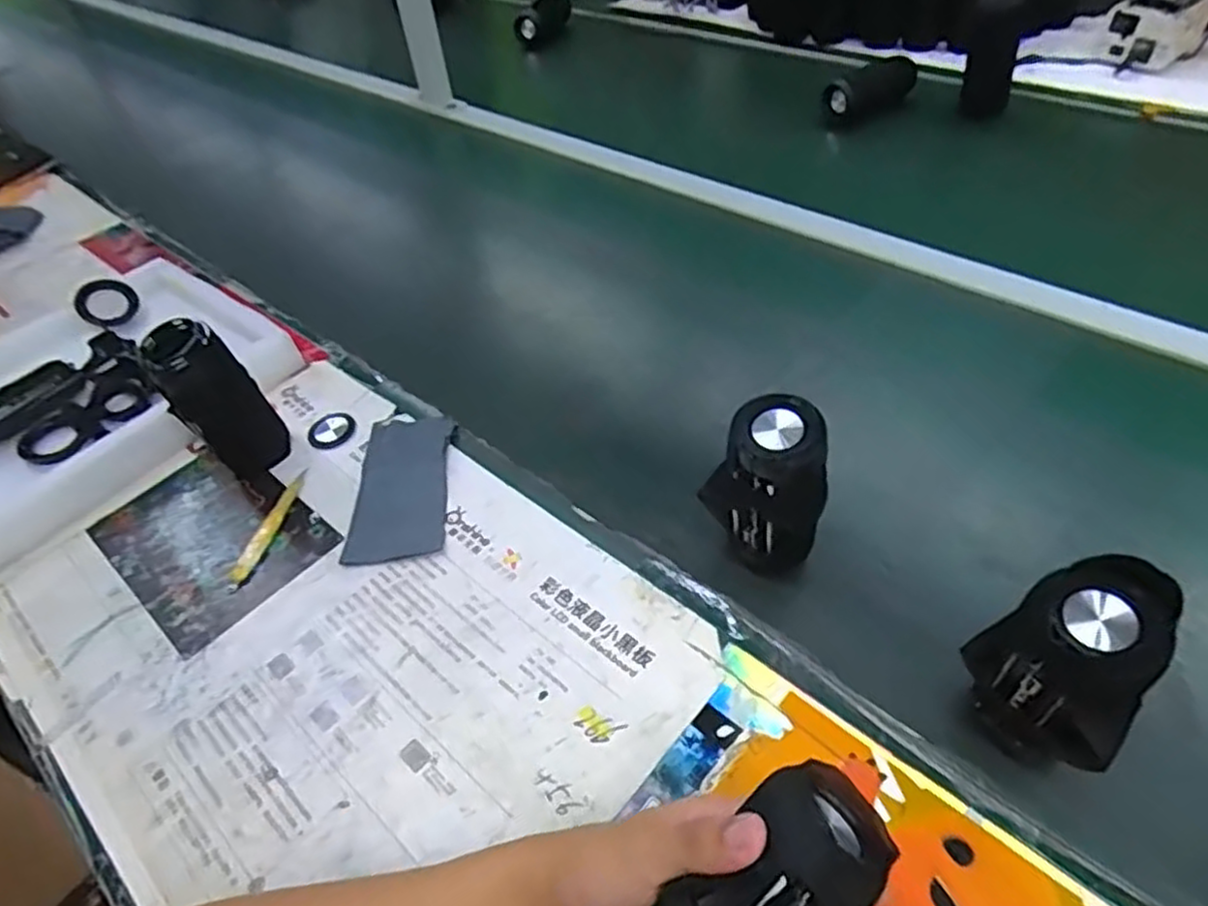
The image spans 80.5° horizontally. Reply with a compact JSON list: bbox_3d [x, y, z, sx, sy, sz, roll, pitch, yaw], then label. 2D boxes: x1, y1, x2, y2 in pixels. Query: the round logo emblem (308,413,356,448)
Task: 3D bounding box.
[{"bbox_3d":[-0.266,-0.022,0.698,0.045,0.005,0.047,-3,46,3],"label":"round logo emblem"}]

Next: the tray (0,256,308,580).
[{"bbox_3d":[-0.548,-0.073,0.738,0.338,0.052,0.346,28,55,29],"label":"tray"}]

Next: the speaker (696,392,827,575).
[{"bbox_3d":[0.116,0.034,0.513,0.058,0.147,0.061,-34,52,-25],"label":"speaker"}]

